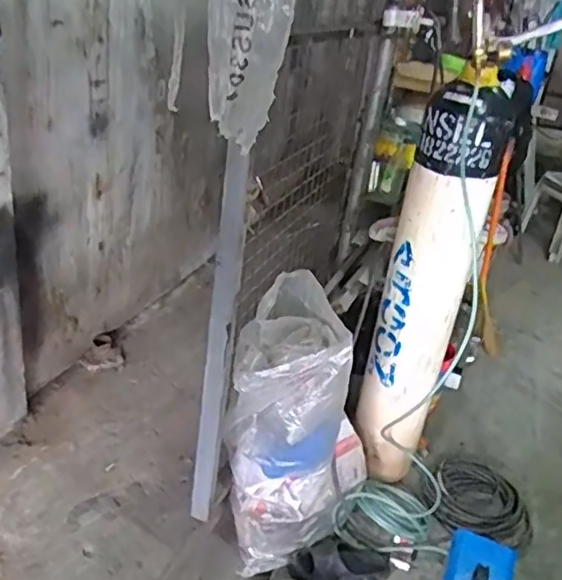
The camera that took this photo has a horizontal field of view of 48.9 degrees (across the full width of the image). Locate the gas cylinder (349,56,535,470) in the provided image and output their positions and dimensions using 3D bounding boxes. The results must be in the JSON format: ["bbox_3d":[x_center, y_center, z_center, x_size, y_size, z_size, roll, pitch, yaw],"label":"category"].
[{"bbox_3d":[0.405,0.023,1.757,0.263,1.186,0.264,13,27,10],"label":"gas cylinder"}]

